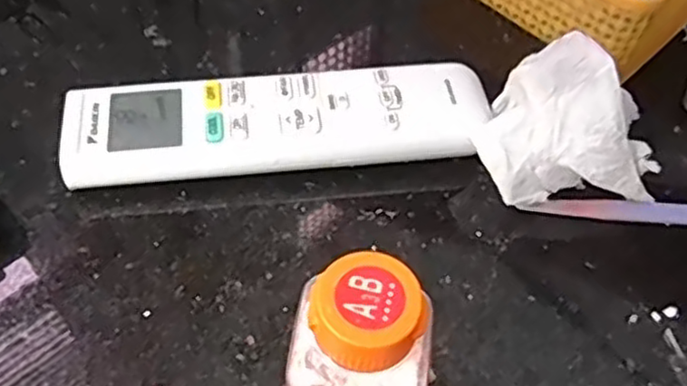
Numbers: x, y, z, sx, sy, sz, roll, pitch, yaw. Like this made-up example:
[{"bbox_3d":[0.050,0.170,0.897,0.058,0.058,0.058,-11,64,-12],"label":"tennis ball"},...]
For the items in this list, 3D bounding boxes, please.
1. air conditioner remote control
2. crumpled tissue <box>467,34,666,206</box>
[{"bbox_3d":[-0.027,-0.028,0.300,0.173,0.024,0.048,-2,54,-6],"label":"air conditioner remote control"},{"bbox_3d":[0.086,-0.020,0.279,0.052,0.056,0.065,-36,64,-26],"label":"crumpled tissue"}]

